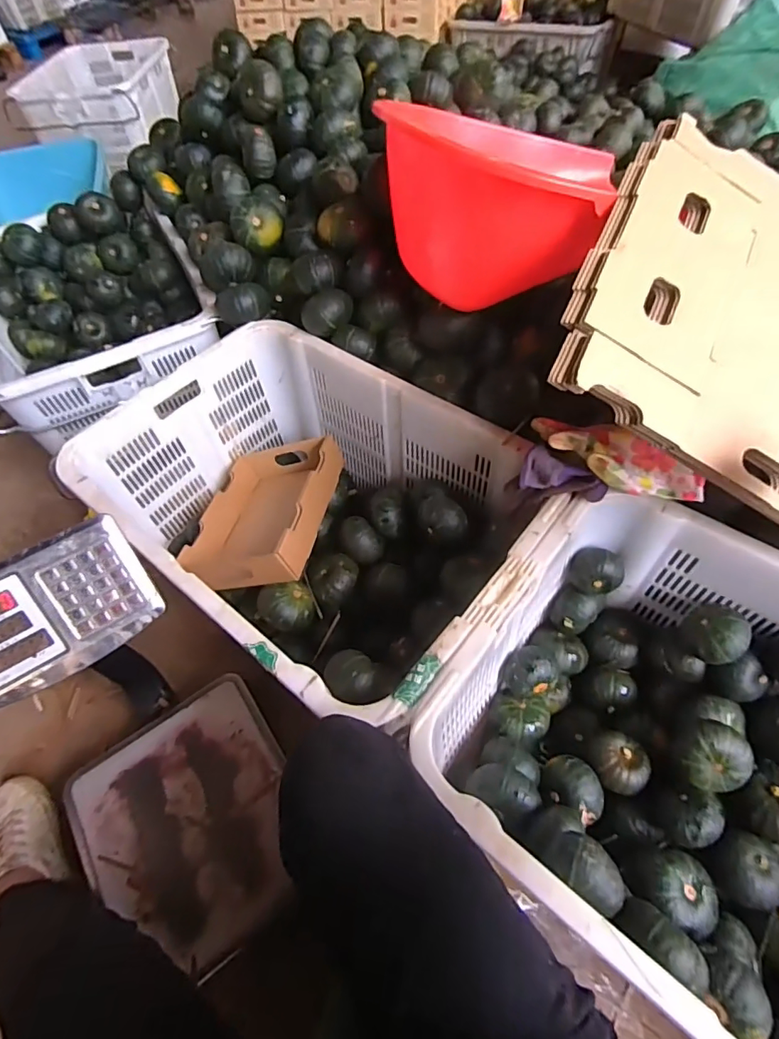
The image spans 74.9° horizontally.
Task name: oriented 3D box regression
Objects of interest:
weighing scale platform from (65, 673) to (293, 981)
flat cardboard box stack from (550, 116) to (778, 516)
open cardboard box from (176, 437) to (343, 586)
[{"bbox_3d":[-0.275,0.420,0.728,0.274,0.040,0.325,-34,59,-18],"label":"weighing scale platform"},{"bbox_3d":[0.441,-0.202,0.566,0.470,0.024,0.397,29,74,-6],"label":"flat cardboard box stack"},{"bbox_3d":[-0.227,-0.022,0.970,0.265,0.120,0.371,-11,40,28],"label":"open cardboard box"}]

